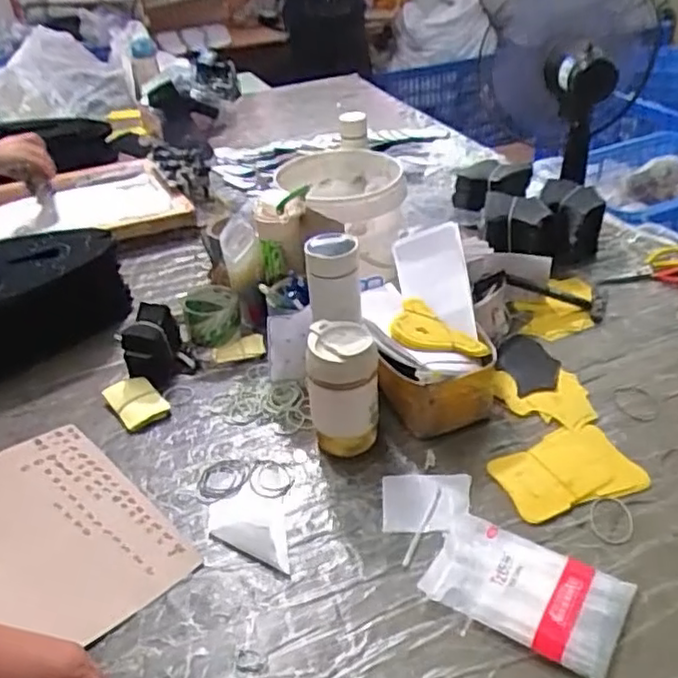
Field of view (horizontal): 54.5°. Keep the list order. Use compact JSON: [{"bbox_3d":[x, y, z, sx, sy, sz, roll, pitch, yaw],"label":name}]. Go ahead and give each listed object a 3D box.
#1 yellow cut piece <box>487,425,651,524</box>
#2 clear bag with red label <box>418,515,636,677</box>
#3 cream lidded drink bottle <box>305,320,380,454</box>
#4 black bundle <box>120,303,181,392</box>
[{"bbox_3d":[0.264,0.152,0.775,0.158,0.007,0.114,-13,35,-13],"label":"yellow cut piece"},{"bbox_3d":[0.180,0.241,0.640,0.178,0.022,0.110,18,39,29],"label":"clear bag with red label"},{"bbox_3d":[0.006,0.066,0.801,0.083,0.162,0.072,-2,34,3],"label":"cream lidded drink bottle"},{"bbox_3d":[-0.270,0.008,0.953,0.060,0.095,0.088,0,34,6],"label":"black bundle"}]

